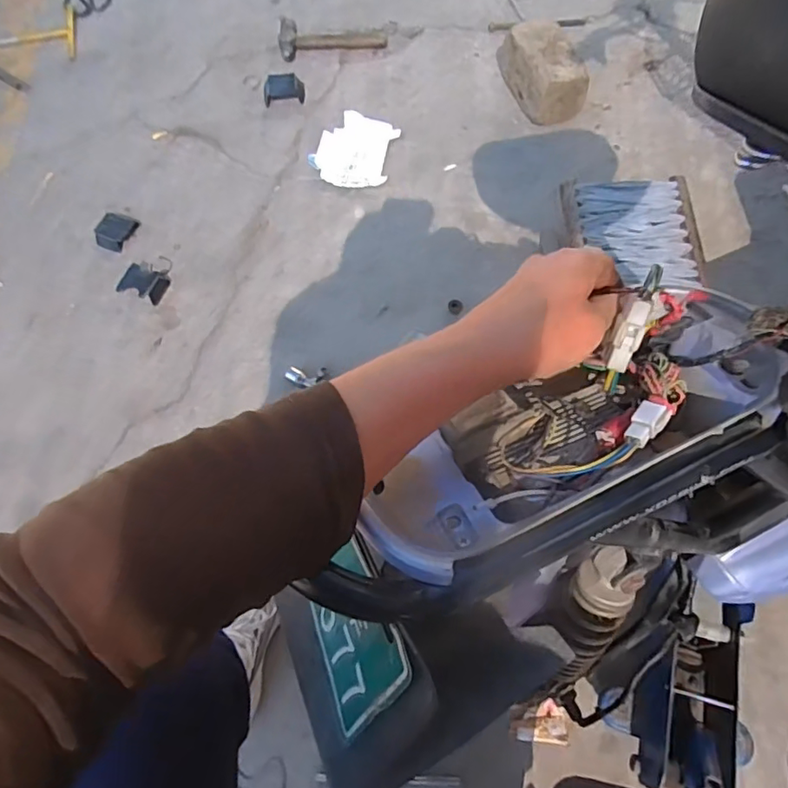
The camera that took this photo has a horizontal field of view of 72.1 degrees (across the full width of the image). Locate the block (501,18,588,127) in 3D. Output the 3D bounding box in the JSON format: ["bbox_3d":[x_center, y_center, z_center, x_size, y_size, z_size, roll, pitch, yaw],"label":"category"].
[{"bbox_3d":[0.305,-0.683,1.133,0.111,0.102,0.220,-18,69,-4],"label":"block"}]

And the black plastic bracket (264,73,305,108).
[{"bbox_3d":[-0.246,-0.686,1.219,0.089,0.024,0.067,-5,100,-8],"label":"black plastic bracket"}]

